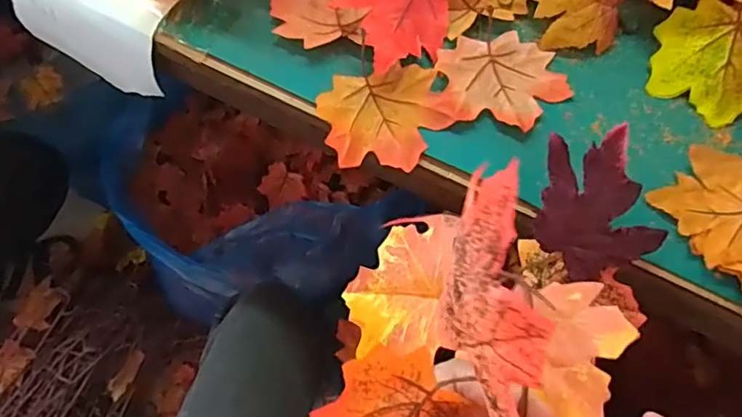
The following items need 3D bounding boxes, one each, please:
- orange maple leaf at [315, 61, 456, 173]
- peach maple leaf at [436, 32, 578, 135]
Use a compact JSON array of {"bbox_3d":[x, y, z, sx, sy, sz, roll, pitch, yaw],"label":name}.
[{"bbox_3d":[0.010,-0.062,0.401,0.085,0.012,0.073,-12,67,-6],"label":"orange maple leaf"},{"bbox_3d":[0.094,-0.092,0.410,0.092,0.007,0.078,-2,66,-1],"label":"peach maple leaf"}]

